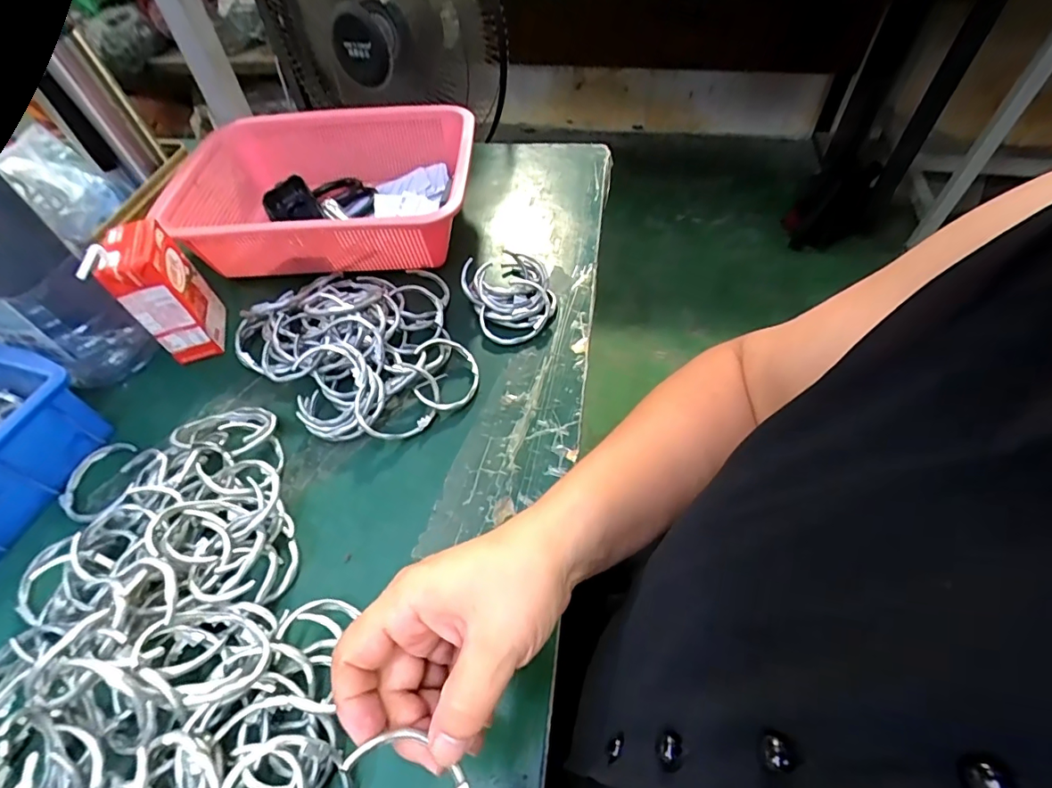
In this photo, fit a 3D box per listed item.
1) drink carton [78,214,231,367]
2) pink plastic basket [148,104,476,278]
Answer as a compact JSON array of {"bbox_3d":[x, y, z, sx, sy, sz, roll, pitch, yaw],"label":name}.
[{"bbox_3d":[-0.320,-0.088,0.447,0.044,0.114,0.075,-15,53,-6],"label":"drink carton"},{"bbox_3d":[-0.206,-0.220,0.550,0.302,0.081,0.227,-1,53,4],"label":"pink plastic basket"}]

